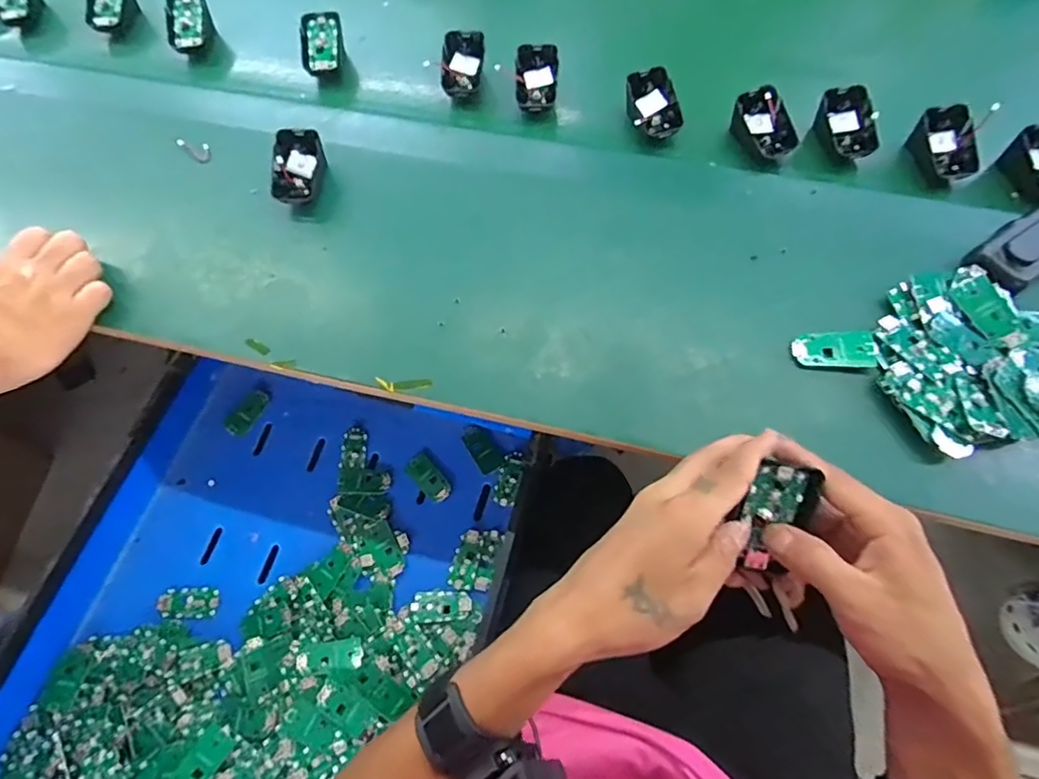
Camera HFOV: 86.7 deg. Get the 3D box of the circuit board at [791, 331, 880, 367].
[{"bbox_3d":[0.260,-0.034,0.456,0.064,0.010,0.032,2,67,2],"label":"circuit board"}]

